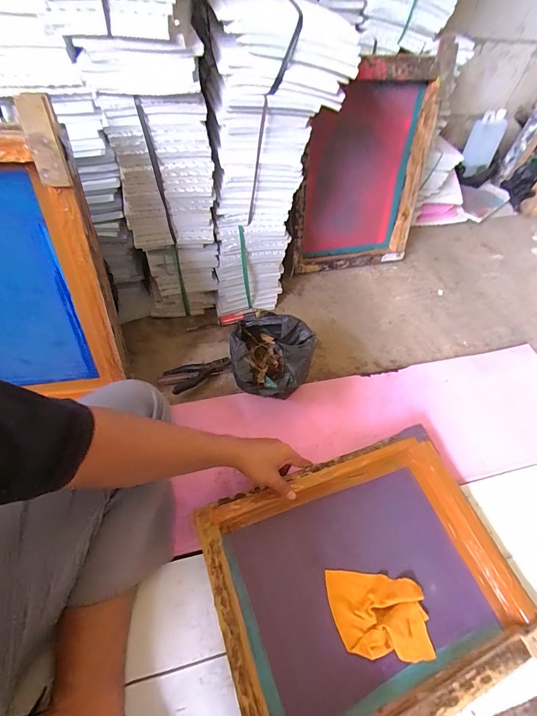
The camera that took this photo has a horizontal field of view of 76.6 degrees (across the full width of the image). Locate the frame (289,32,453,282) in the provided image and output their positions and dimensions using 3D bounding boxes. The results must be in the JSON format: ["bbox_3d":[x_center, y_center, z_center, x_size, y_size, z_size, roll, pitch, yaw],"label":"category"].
[{"bbox_3d":[0.226,-0.468,0.869,0.379,0.482,0.068,-13,45,-14],"label":"frame"}]

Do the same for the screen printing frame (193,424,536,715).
[{"bbox_3d":[0.152,0.340,0.532,0.446,0.083,0.350,-17,54,-14],"label":"screen printing frame"}]

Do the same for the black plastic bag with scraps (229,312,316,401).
[{"bbox_3d":[-0.001,0.005,0.708,0.168,0.124,0.153,17,55,6],"label":"black plastic bag with scraps"}]

